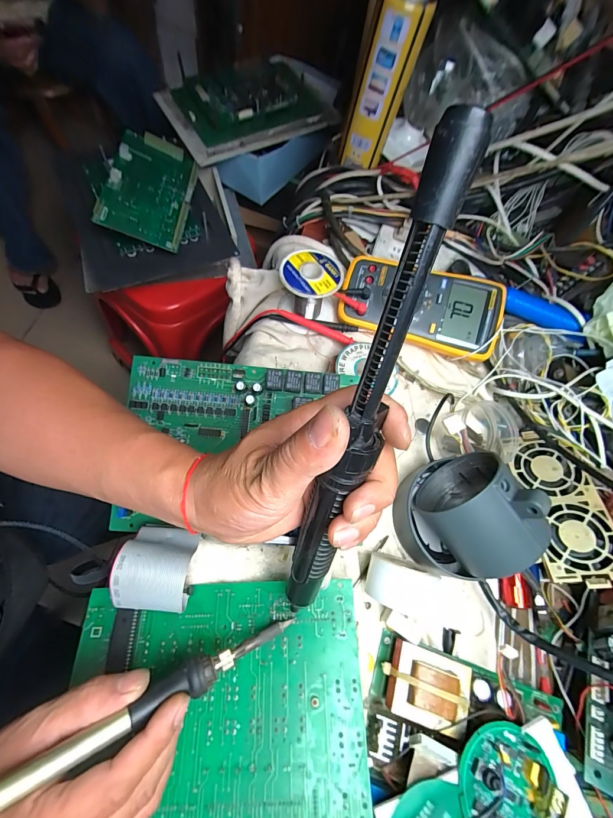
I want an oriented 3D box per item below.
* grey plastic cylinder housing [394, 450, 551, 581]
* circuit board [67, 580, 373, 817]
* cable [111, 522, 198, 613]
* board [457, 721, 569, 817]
[{"bbox_3d":[0.134,0.093,0.297,0.077,0.115,0.103,-11,72,-13],"label":"grey plastic cylinder housing"},{"bbox_3d":[-0.066,0.219,0.253,0.213,0.029,0.156,-1,67,-2],"label":"circuit board"},{"bbox_3d":[-0.116,0.123,0.269,0.053,0.052,0.060,10,68,-6],"label":"cable"},{"bbox_3d":[0.137,0.260,0.229,0.065,0.025,0.071,3,69,-8],"label":"board"}]

